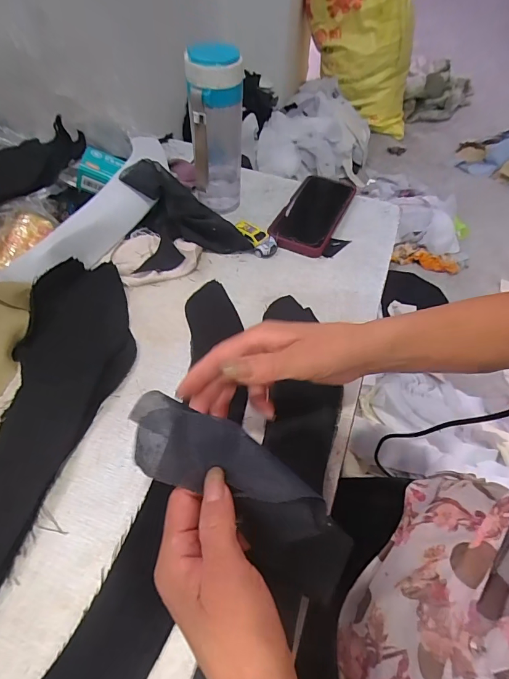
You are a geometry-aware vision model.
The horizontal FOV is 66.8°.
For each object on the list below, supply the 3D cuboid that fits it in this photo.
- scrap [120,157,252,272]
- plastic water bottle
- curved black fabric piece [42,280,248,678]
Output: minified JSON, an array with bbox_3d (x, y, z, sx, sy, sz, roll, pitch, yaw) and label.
[{"bbox_3d":[-0.092,-0.168,0.502,0.140,0.061,0.148,-12,55,-12],"label":"scrap"},{"bbox_3d":[-0.047,-0.259,0.483,0.065,0.164,0.065,-1,54,-4],"label":"plastic water bottle"},{"bbox_3d":[-0.084,0.124,0.319,0.096,0.004,0.463,14,54,9],"label":"curved black fabric piece"}]

